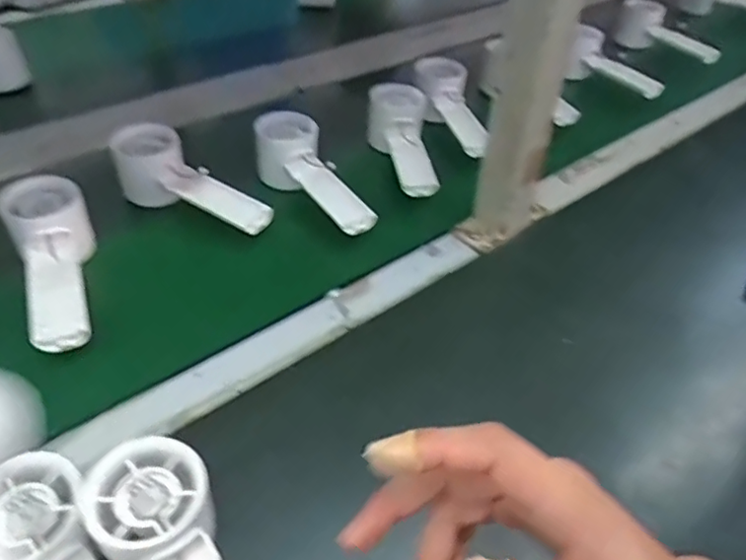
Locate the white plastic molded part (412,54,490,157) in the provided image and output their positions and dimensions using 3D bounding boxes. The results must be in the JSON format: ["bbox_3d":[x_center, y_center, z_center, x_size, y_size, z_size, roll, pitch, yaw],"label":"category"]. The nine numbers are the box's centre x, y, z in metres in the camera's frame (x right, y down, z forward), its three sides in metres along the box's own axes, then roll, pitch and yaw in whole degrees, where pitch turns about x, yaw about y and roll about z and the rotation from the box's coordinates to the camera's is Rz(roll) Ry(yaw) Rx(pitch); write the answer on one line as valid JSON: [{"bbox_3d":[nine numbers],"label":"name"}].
[{"bbox_3d":[0.087,-0.193,0.663,0.059,0.040,0.165,-4,45,-10],"label":"white plastic molded part"}]

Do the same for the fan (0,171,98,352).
[{"bbox_3d":[-0.237,-0.005,0.459,0.061,0.075,0.156,-19,49,-24],"label":"fan"}]

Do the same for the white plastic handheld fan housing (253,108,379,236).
[{"bbox_3d":[-0.051,-0.093,0.558,0.050,0.066,0.152,-29,54,-31],"label":"white plastic handheld fan housing"}]

